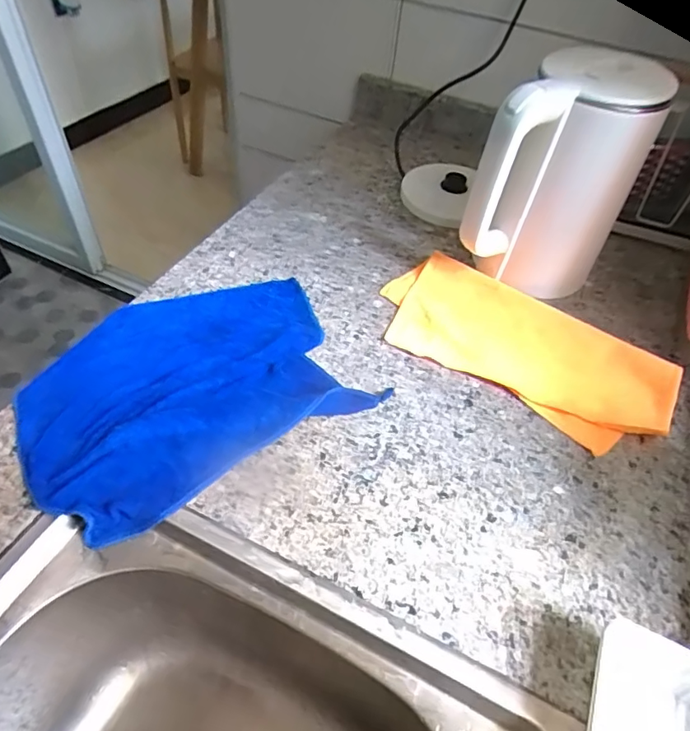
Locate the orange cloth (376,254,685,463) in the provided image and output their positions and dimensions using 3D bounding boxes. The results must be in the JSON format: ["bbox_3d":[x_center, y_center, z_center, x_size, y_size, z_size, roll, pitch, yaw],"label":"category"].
[{"bbox_3d":[0.176,-0.020,0.503,0.291,0.025,0.136,29,54,19],"label":"orange cloth"}]

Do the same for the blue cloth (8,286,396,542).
[{"bbox_3d":[-0.141,0.013,0.455,0.272,0.015,0.225,-19,54,-19],"label":"blue cloth"}]

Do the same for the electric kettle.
[{"bbox_3d":[0.208,-0.175,0.506,0.141,0.220,0.128,24,52,15],"label":"electric kettle"}]

